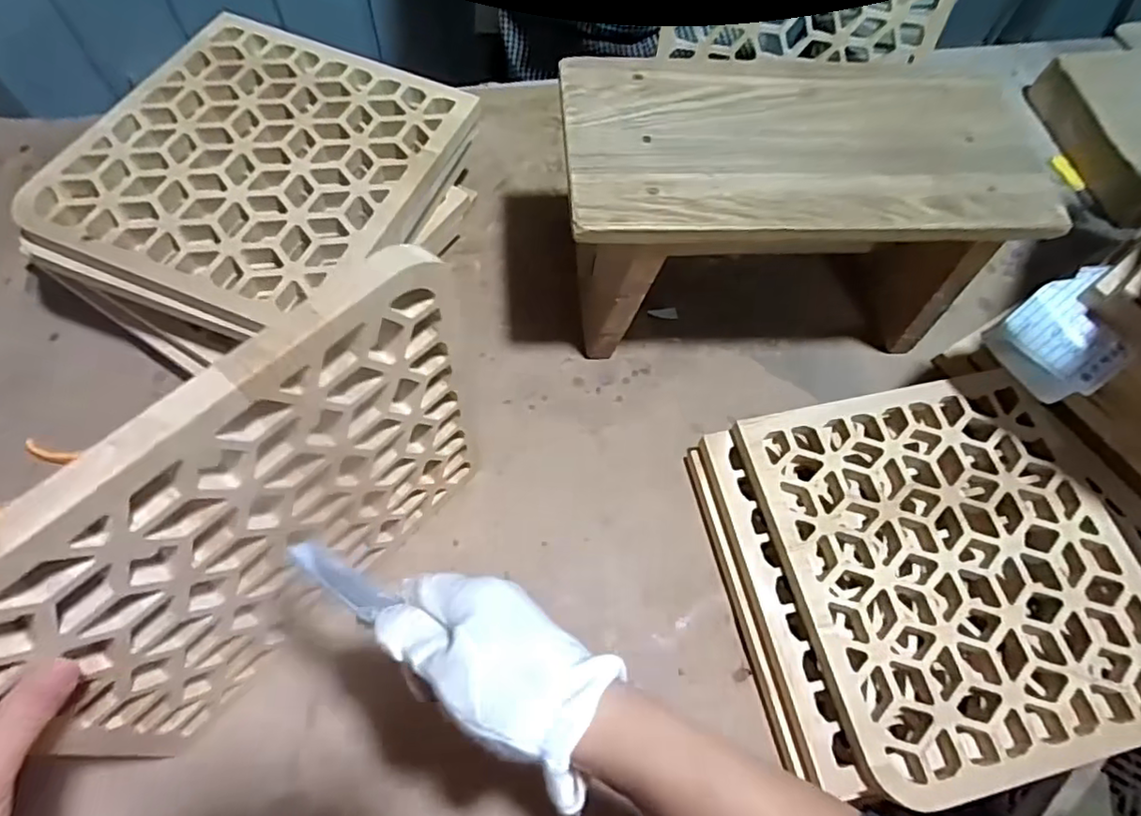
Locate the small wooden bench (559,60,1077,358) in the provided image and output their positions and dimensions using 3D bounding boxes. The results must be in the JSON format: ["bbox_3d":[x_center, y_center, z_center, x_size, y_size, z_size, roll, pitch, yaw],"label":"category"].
[{"bbox_3d":[0.180,-0.166,0.576,0.375,0.197,0.203,-2,64,-4],"label":"small wooden bench"}]

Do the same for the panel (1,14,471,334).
[{"bbox_3d":[-0.266,-0.219,0.549,0.273,0.018,0.291,21,65,6],"label":"panel"}]

